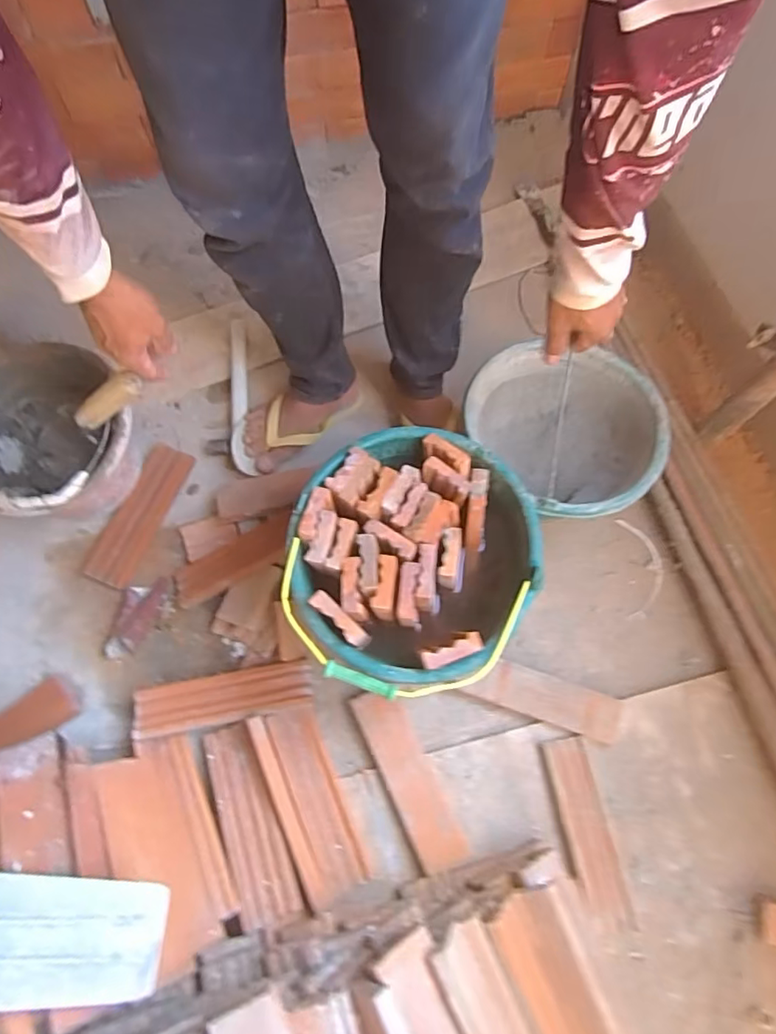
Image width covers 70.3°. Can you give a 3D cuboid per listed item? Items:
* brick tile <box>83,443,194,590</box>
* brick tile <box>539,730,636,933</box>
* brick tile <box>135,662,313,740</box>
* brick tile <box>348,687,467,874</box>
[{"bbox_3d":[-0.390,-0.005,0.872,0.070,0.018,0.235,18,69,5],"label":"brick tile"},{"bbox_3d":[0.257,0.407,0.720,0.058,0.018,0.216,-8,69,-5],"label":"brick tile"},{"bbox_3d":[-0.221,0.247,0.745,0.227,0.031,0.065,-9,61,-6],"label":"brick tile"},{"bbox_3d":[0.025,0.342,0.731,0.066,0.035,0.226,-24,72,-11],"label":"brick tile"}]

